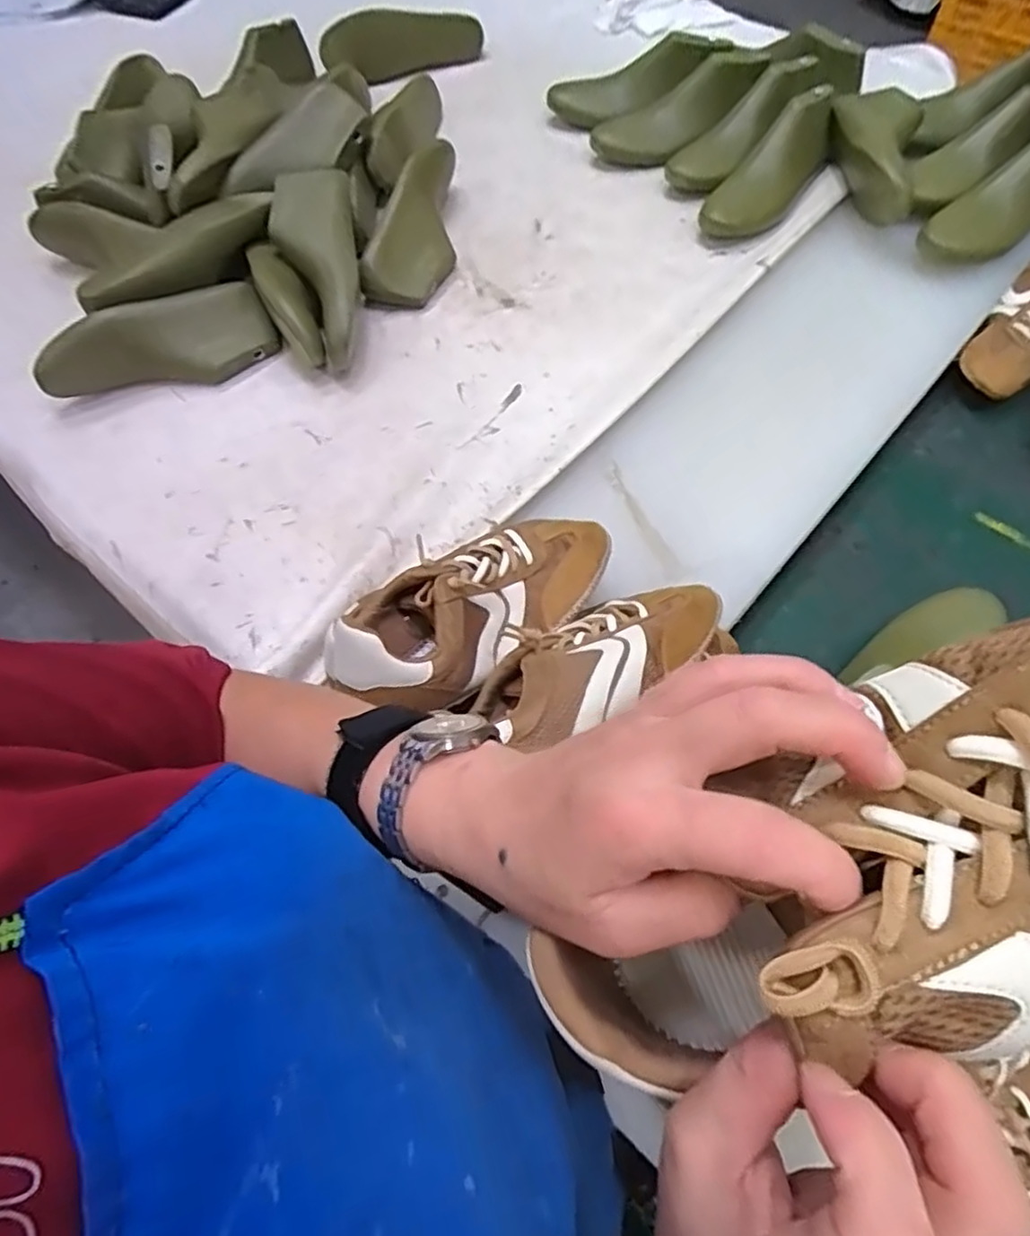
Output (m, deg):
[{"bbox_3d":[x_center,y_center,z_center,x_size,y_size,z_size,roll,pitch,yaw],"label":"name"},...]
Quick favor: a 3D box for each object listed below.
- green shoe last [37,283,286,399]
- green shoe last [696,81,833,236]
[{"bbox_3d":[-0.417,-0.316,0.814,0.261,0.088,0.079,-28,62,-9],"label":"green shoe last"},{"bbox_3d":[0.337,-0.577,0.893,0.087,0.084,0.247,40,82,23],"label":"green shoe last"}]

